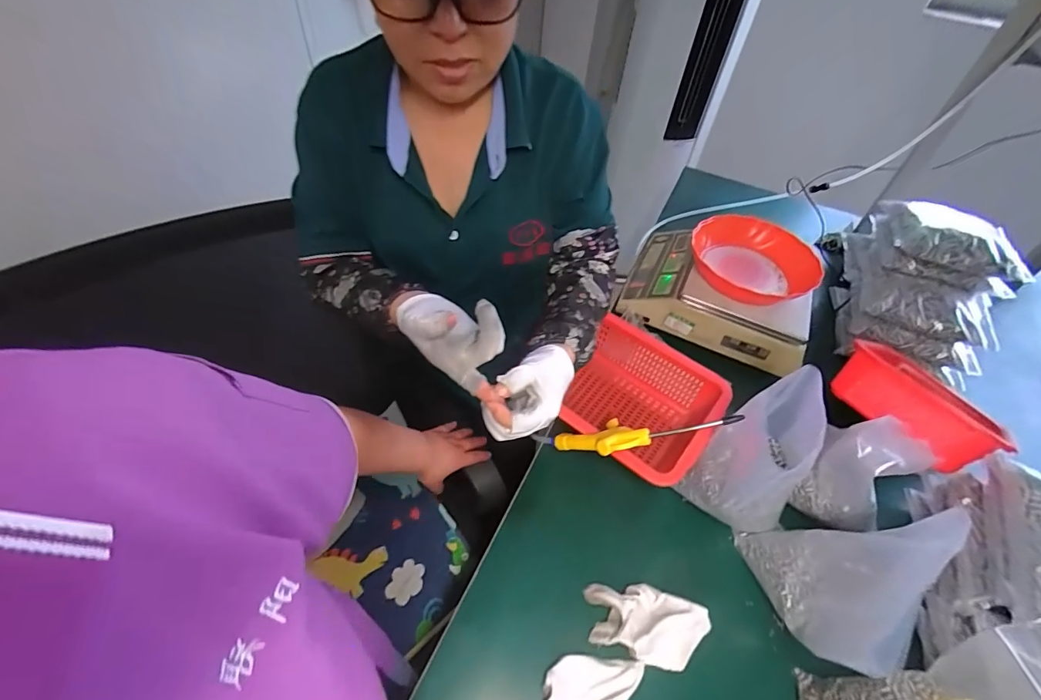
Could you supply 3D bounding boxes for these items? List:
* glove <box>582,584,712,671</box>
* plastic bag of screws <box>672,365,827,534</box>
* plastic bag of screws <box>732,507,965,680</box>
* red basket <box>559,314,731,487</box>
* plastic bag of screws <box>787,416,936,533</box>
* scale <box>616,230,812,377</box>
[{"bbox_3d":[0.141,0.304,0.504,0.133,0.033,0.073,14,49,9],"label":"glove"},{"bbox_3d":[0.304,0.127,0.563,0.119,0.090,0.223,38,96,27],"label":"plastic bag of screws"},{"bbox_3d":[0.351,0.245,0.473,0.120,0.184,0.161,0,48,-3],"label":"plastic bag of screws"},{"bbox_3d":[0.161,0.086,0.658,0.218,0.103,0.200,31,54,22],"label":"red basket"},{"bbox_3d":[0.416,0.158,0.549,0.099,0.148,0.064,28,53,20],"label":"plastic bag of screws"},{"bbox_3d":[0.373,-0.126,0.853,0.313,0.094,0.254,21,50,15],"label":"scale"}]

